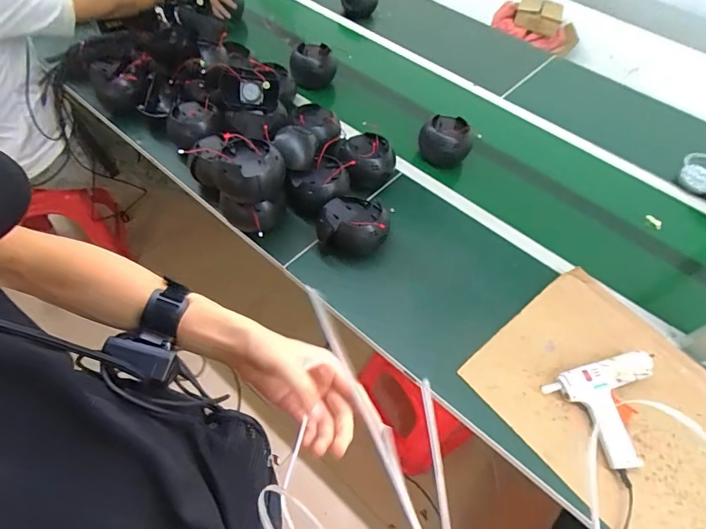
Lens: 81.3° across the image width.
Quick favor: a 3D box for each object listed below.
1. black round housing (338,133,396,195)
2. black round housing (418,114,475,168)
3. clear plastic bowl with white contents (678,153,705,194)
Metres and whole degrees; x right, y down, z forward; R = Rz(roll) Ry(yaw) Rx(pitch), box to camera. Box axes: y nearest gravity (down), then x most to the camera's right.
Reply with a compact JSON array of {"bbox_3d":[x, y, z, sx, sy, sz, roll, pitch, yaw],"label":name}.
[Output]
[{"bbox_3d":[0.033,-0.235,0.963,0.129,0.095,0.127,3,55,-4],"label":"black round housing"},{"bbox_3d":[0.235,-0.325,1.063,0.124,0.108,0.105,6,55,-2],"label":"black round housing"},{"bbox_3d":[0.911,-0.239,1.065,0.100,0.064,0.112,-35,65,-26],"label":"clear plastic bowl with white contents"}]

